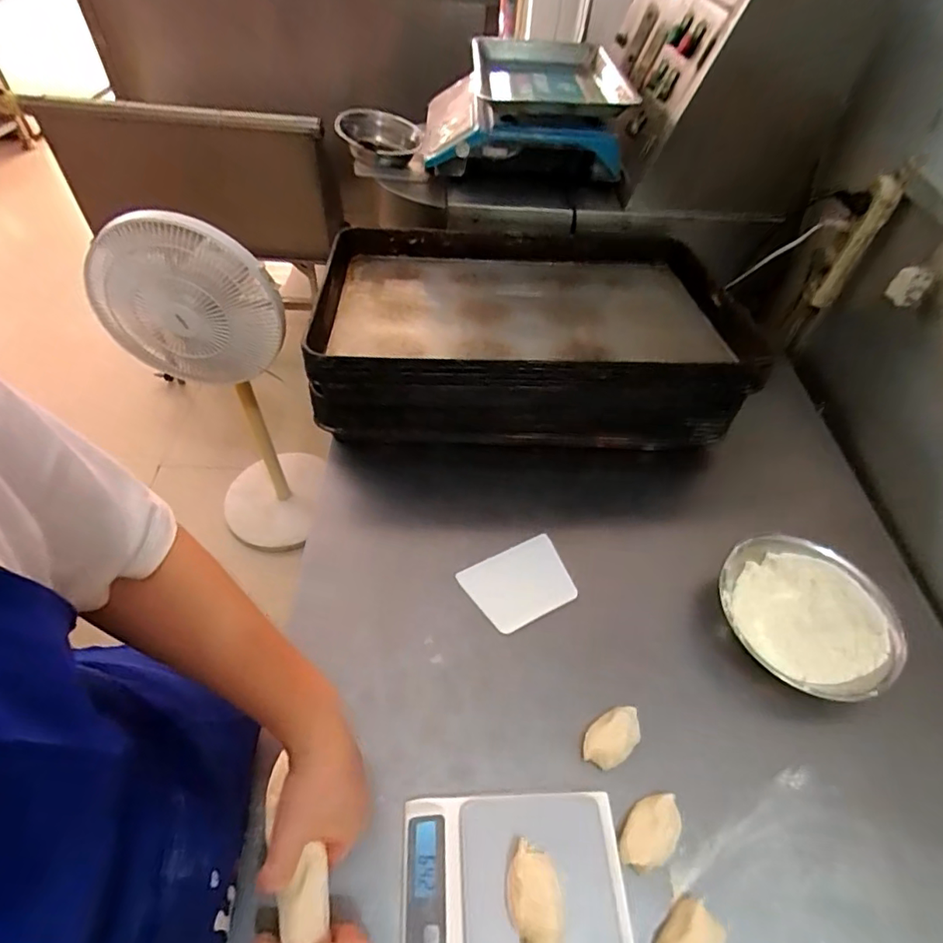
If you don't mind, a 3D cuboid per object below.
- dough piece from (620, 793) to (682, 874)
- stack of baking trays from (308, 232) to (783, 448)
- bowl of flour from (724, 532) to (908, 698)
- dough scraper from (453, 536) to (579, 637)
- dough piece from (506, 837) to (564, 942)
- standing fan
[{"bbox_3d":[0.163,0.330,0.486,0.039,0.022,0.072,37,57,23],"label":"dough piece"},{"bbox_3d":[0.087,-0.240,0.837,0.621,0.162,0.426,0,51,-5],"label":"stack of baking trays"},{"bbox_3d":[0.383,0.165,0.615,0.176,0.059,0.184,2,51,-3],"label":"bowl of flour"},{"bbox_3d":[0.058,0.136,0.643,0.120,0.006,0.096,-24,57,-15],"label":"dough scraper"},{"bbox_3d":[0.048,0.342,0.422,0.042,0.042,0.073,5,50,0],"label":"dough piece"},{"bbox_3d":[-0.578,-0.136,1.314,0.315,1.001,0.333,-21,55,-20],"label":"standing fan"}]

